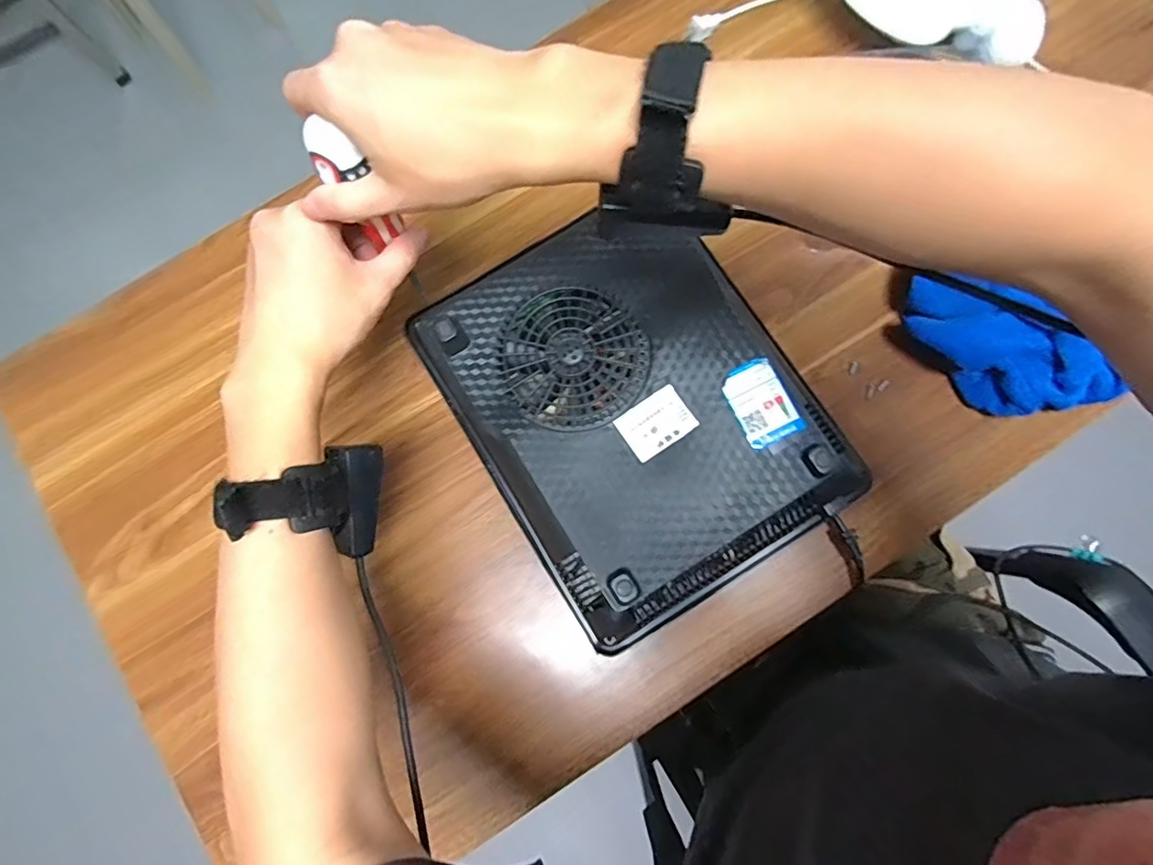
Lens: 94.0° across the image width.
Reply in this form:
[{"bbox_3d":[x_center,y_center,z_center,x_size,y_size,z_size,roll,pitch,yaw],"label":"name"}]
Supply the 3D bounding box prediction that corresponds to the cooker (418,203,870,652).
[{"bbox_3d":[0.051,-0.023,0.452,0.266,0.056,0.322,-32,81,-4],"label":"cooker"}]

